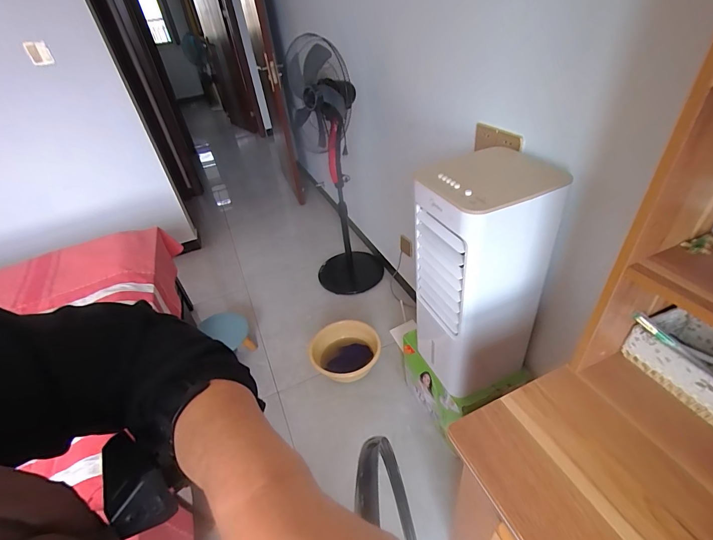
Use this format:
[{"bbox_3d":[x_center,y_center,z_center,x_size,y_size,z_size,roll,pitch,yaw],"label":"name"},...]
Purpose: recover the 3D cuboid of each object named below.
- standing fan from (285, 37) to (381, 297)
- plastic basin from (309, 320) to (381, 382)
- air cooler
[{"bbox_3d":[-0.097,-0.457,1.781,0.363,1.141,0.407,-8,38,0],"label":"standing fan"},{"bbox_3d":[-0.035,0.360,1.595,0.266,0.119,0.289,-5,38,4],"label":"plastic basin"},{"bbox_3d":[0.342,0.057,1.024,0.278,0.691,0.253,-17,39,-11],"label":"air cooler"}]

